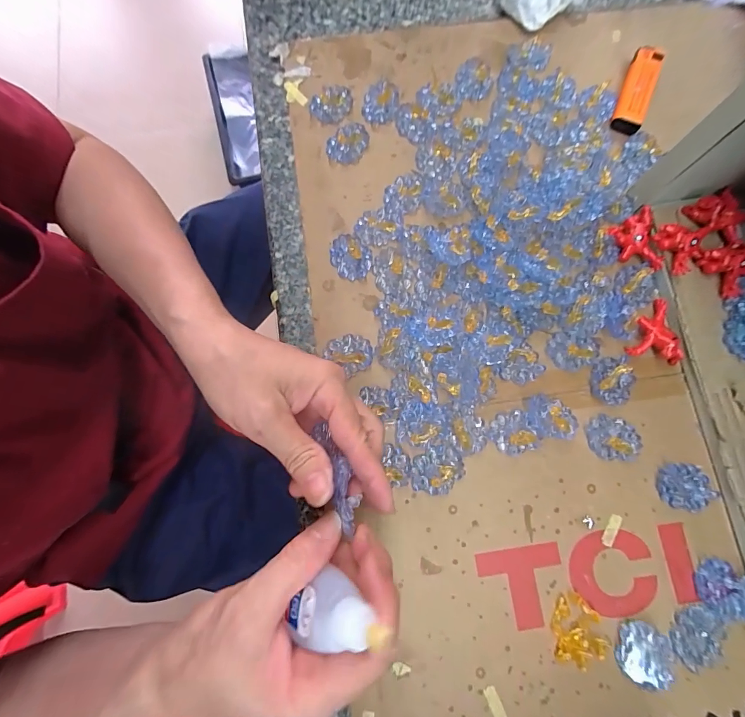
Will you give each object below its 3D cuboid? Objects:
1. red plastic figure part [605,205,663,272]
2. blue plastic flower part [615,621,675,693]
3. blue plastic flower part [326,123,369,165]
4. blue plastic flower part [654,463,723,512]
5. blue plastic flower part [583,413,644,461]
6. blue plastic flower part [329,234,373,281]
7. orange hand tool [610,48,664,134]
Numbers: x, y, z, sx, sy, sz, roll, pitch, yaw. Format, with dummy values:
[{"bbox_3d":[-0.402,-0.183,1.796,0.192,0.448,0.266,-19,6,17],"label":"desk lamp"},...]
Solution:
[{"bbox_3d":[0.209,-0.089,0.287,0.034,0.009,0.045,-29,80,-4],"label":"red plastic figure part"},{"bbox_3d":[0.174,0.190,0.237,0.031,0.012,0.034,0,79,1],"label":"blue plastic flower part"},{"bbox_3d":[-0.020,-0.179,0.310,0.035,0.010,0.028,-39,81,-6],"label":"blue plastic flower part"},{"bbox_3d":[0.220,0.091,0.260,0.037,0.005,0.031,3,79,2],"label":"blue plastic flower part"},{"bbox_3d":[0.173,0.057,0.263,0.036,0.013,0.031,6,80,3],"label":"blue plastic flower part"},{"bbox_3d":[-0.018,-0.080,0.293,0.035,0.005,0.031,35,82,7],"label":"blue plastic flower part"},{"bbox_3d":[0.228,-0.232,0.320,0.024,0.013,0.081,22,81,5],"label":"orange hand tool"}]

